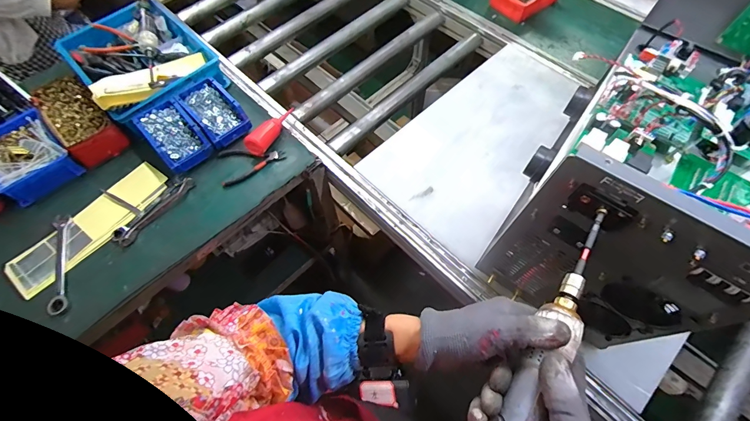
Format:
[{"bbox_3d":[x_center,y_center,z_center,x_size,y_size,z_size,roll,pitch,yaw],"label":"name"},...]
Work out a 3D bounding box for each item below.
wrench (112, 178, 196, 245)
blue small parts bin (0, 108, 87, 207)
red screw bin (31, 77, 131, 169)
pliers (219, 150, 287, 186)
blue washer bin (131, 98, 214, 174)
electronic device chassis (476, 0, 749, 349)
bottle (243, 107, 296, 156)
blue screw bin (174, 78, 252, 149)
[{"bbox_3d":[-0.477,-0.001,0.781,0.046,0.015,0.191,31,68,17],"label":"wrench"},{"bbox_3d":[-0.805,-0.125,0.832,0.201,0.073,0.154,39,70,20],"label":"blue small parts bin"},{"bbox_3d":[-0.718,-0.220,0.873,0.119,0.067,0.246,-41,68,-17],"label":"red screw bin"},{"bbox_3d":[-0.284,-0.111,0.834,0.144,0.020,0.094,-13,62,-4],"label":"pliers"},{"bbox_3d":[-0.469,-0.176,0.834,0.108,0.063,0.160,-40,68,-17],"label":"blue washer bin"},{"bbox_3d":[0.431,-0.073,0.564,0.263,0.338,0.472,33,68,18],"label":"electronic device chassis"},{"bbox_3d":[-0.245,-0.199,0.859,0.045,0.048,0.175,19,50,12],"label":"bottle"},{"bbox_3d":[-0.389,-0.240,0.869,0.109,0.057,0.163,-40,67,-17],"label":"blue screw bin"}]

